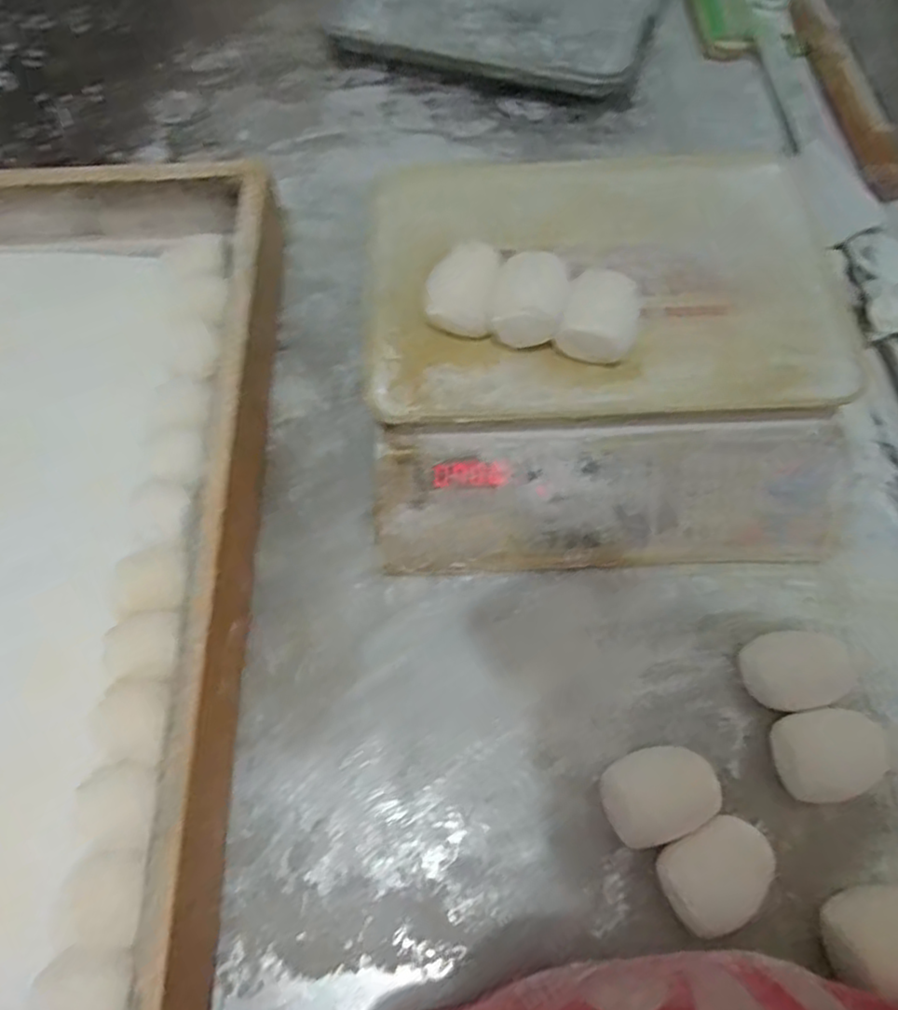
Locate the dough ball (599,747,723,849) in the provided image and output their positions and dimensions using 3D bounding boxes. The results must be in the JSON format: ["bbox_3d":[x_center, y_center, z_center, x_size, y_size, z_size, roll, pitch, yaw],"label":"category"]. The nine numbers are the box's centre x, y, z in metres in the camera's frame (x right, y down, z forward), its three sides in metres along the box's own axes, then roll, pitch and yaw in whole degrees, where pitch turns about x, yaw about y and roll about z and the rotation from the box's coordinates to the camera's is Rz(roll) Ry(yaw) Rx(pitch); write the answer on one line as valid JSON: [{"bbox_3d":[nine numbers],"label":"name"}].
[{"bbox_3d":[0.133,0.183,0.432,0.067,0.030,0.051,-18,66,-7],"label":"dough ball"}]

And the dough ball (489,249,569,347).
[{"bbox_3d":[0.052,-0.136,0.449,0.046,0.040,0.043,-1,66,2],"label":"dough ball"}]

